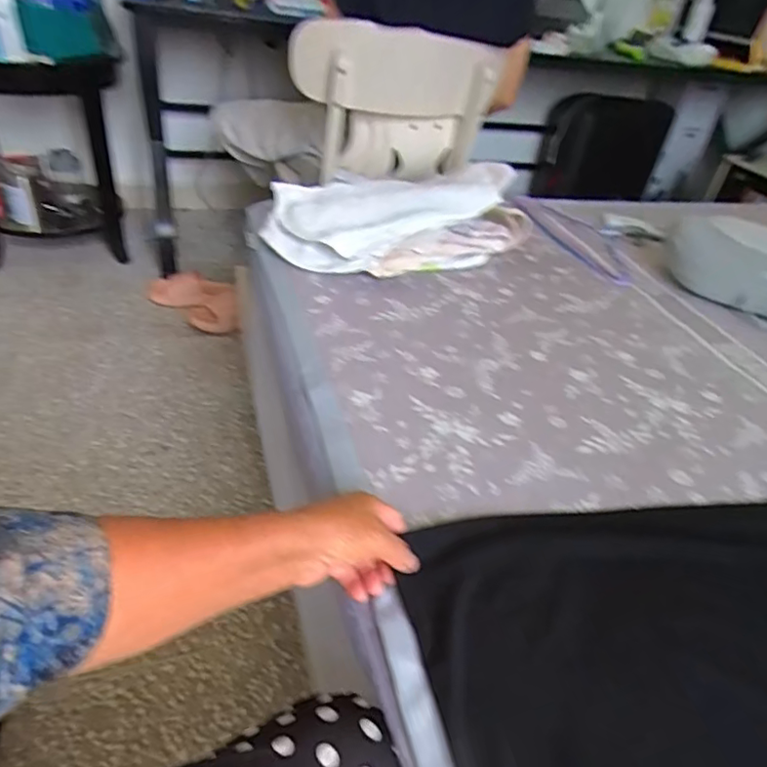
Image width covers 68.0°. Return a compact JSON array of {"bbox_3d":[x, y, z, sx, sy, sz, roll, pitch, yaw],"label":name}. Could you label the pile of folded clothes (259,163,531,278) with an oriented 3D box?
[{"bbox_3d":[0.021,-0.292,0.992,0.417,0.125,0.259,-14,43,-27],"label":"pile of folded clothes"}]

